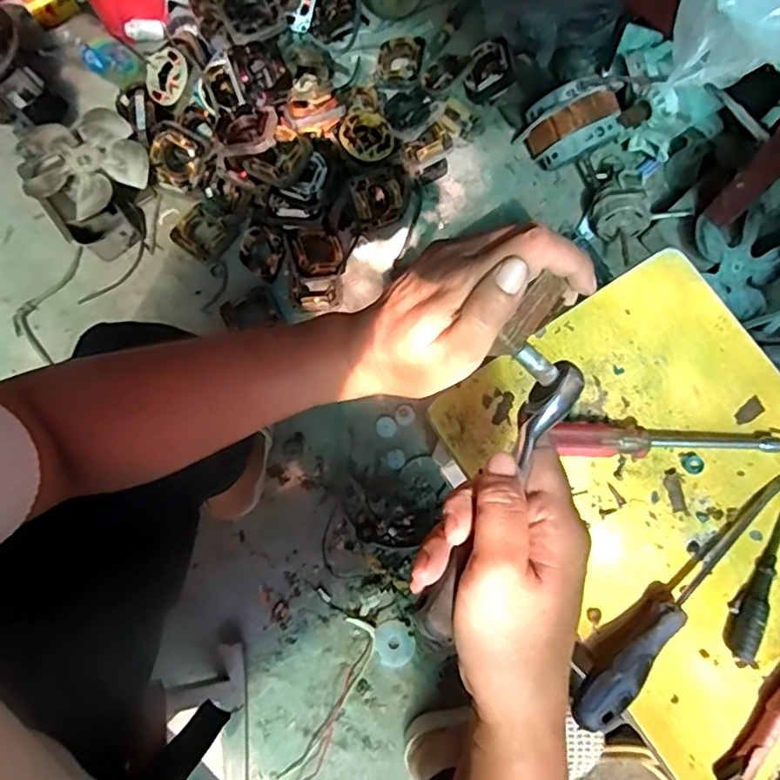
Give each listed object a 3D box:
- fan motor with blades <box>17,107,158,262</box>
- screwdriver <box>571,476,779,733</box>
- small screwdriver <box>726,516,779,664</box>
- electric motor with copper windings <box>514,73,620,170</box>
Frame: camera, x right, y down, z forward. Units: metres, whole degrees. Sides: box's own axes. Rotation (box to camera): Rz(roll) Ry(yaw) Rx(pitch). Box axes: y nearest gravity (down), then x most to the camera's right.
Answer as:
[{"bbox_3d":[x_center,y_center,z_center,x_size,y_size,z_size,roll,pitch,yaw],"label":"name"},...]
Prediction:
[{"bbox_3d":[-0.475,-0.340,0.925,0.184,0.087,0.232,-36,80,-6],"label":"fan motor with blades"},{"bbox_3d":[0.200,0.139,0.393,0.026,0.021,0.218,44,81,10],"label":"screwdriver"},{"bbox_3d":[0.256,0.134,0.399,0.016,0.013,0.105,24,78,6],"label":"small screwdriver"},{"bbox_3d":[0.280,-0.391,0.894,0.130,0.135,0.095,-14,77,-3],"label":"electric motor with copper windings"}]

